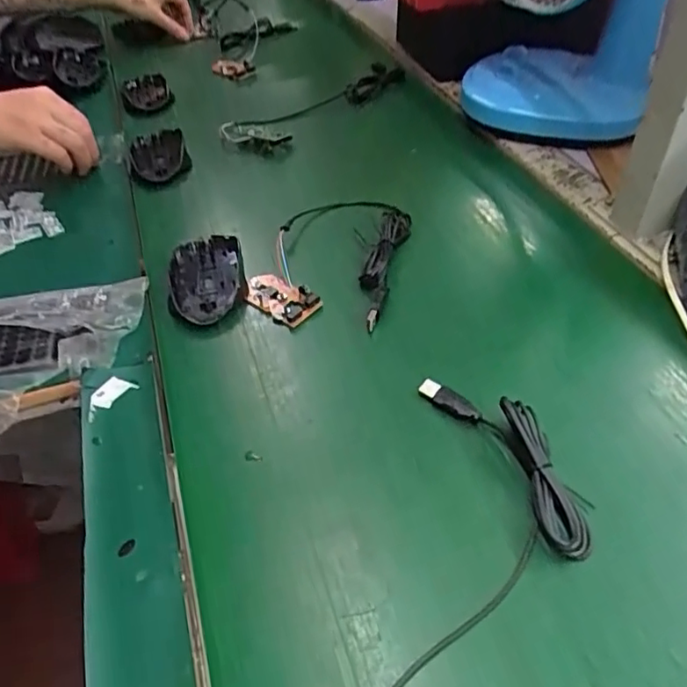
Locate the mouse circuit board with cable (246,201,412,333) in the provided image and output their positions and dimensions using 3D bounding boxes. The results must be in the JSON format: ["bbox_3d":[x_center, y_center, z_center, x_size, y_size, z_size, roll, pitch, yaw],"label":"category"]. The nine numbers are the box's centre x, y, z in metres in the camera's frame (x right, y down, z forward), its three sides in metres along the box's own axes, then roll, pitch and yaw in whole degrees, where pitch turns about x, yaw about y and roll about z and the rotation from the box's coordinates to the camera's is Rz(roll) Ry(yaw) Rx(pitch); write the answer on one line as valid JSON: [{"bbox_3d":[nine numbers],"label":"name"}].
[{"bbox_3d":[-0.008,-0.084,0.521,0.112,0.018,0.178,9,47,13],"label":"mouse circuit board with cable"}]

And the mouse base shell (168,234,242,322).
[{"bbox_3d":[-0.119,-0.060,0.509,0.057,0.014,0.105,-8,46,-3],"label":"mouse base shell"}]

